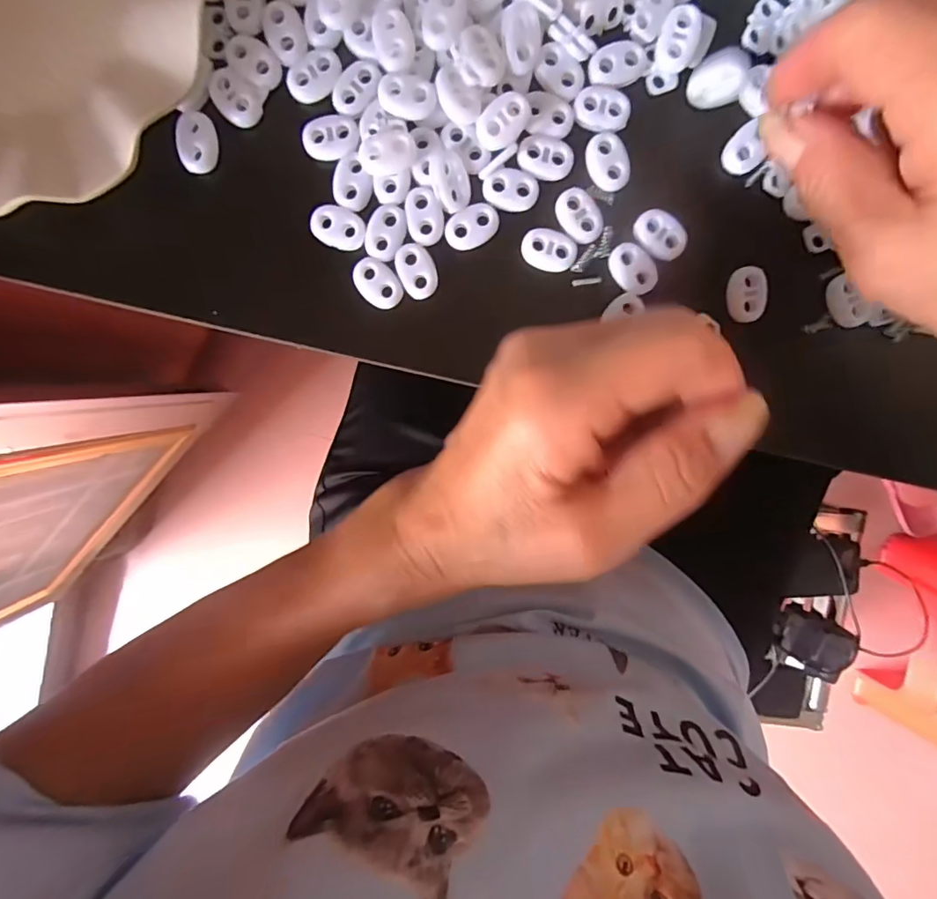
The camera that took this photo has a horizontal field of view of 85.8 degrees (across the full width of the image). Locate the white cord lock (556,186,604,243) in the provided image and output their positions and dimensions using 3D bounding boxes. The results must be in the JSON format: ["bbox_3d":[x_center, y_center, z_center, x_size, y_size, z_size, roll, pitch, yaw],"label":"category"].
[{"bbox_3d":[0.046,-0.097,0.209,0.016,0.004,0.022,-29,97,4],"label":"white cord lock"}]

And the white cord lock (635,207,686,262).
[{"bbox_3d":[0.080,-0.089,0.208,0.023,0.004,0.016,44,96,-5],"label":"white cord lock"}]

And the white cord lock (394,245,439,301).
[{"bbox_3d":[-0.022,-0.075,0.210,0.015,0.004,0.023,-26,97,4],"label":"white cord lock"}]

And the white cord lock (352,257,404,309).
[{"bbox_3d":[-0.038,-0.070,0.211,0.016,0.004,0.023,-40,96,6],"label":"white cord lock"}]

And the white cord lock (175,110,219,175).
[{"bbox_3d":[-0.112,-0.127,0.208,0.016,0.006,0.023,-5,98,1],"label":"white cord lock"}]

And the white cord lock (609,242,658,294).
[{"bbox_3d":[0.069,-0.076,0.211,0.016,0.004,0.022,-40,96,6],"label":"white cord lock"}]

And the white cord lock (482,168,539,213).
[{"bbox_3d":[0.017,-0.107,0.206,0.023,0.004,0.016,11,98,-1],"label":"white cord lock"}]

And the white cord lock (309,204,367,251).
[{"bbox_3d":[-0.054,-0.093,0.211,0.022,0.004,0.016,19,98,-2],"label":"white cord lock"}]

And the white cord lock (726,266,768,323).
[{"bbox_3d":[0.118,-0.065,0.213,0.015,0.004,0.022,-9,98,2],"label":"white cord lock"}]

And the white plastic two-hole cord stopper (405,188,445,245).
[{"bbox_3d":[-0.018,-0.096,0.207,0.015,0.004,0.022,-11,98,2],"label":"white plastic two-hole cord stopper"}]

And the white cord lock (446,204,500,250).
[{"bbox_3d":[0.001,-0.093,0.210,0.023,0.004,0.016,-30,97,5],"label":"white cord lock"}]

